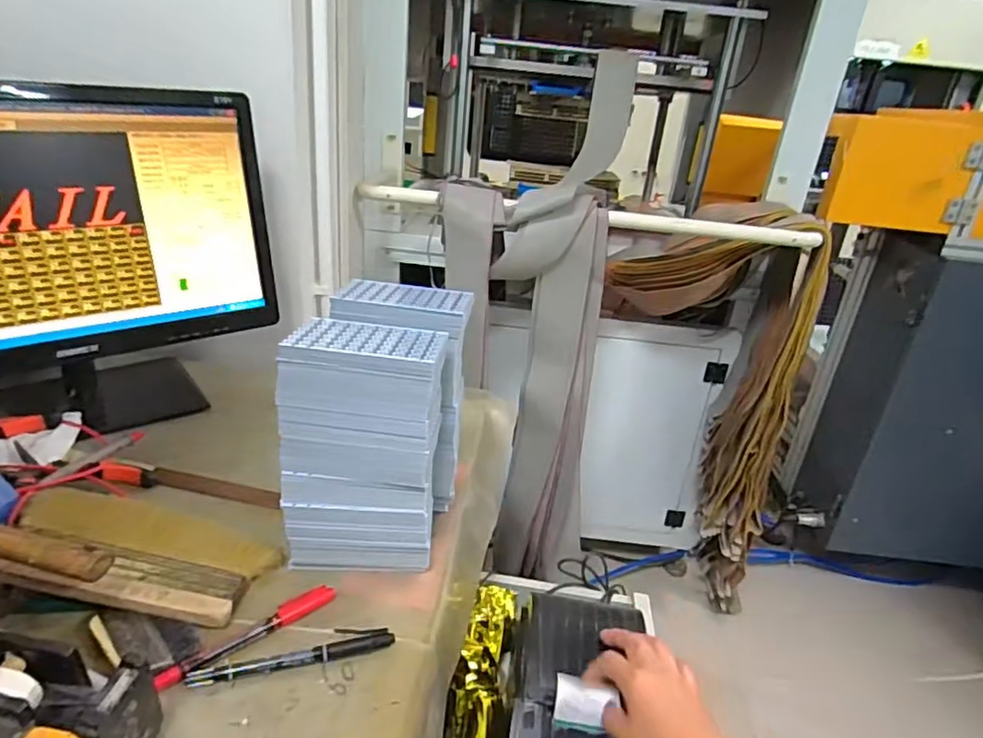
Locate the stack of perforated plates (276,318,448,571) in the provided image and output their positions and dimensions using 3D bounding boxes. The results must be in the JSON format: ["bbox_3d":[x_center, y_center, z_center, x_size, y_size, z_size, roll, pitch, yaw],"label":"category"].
[{"bbox_3d":[-0.101,0.069,0.488,0.130,0.196,0.068,5,25,-4],"label":"stack of perforated plates"}]

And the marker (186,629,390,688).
[{"bbox_3d":[-0.141,0.205,0.427,0.137,0.007,0.019,-3,27,-20],"label":"marker"}]

